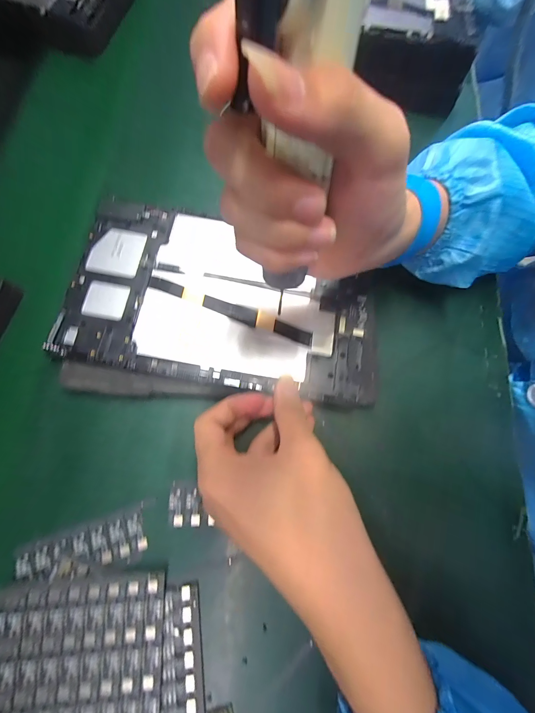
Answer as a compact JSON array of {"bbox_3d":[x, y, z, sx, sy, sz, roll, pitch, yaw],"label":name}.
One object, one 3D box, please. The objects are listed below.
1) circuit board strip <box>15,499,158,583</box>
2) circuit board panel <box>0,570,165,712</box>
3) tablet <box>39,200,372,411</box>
[{"bbox_3d":[-0.125,0.134,0.203,0.088,0.005,0.033,-18,75,-9],"label":"circuit board strip"},{"bbox_3d":[-0.120,0.200,0.182,0.106,0.013,0.106,-1,73,-5],"label":"circuit board panel"},{"bbox_3d":[-0.036,-0.051,0.246,0.246,0.012,0.146,8,75,2],"label":"tablet"}]

